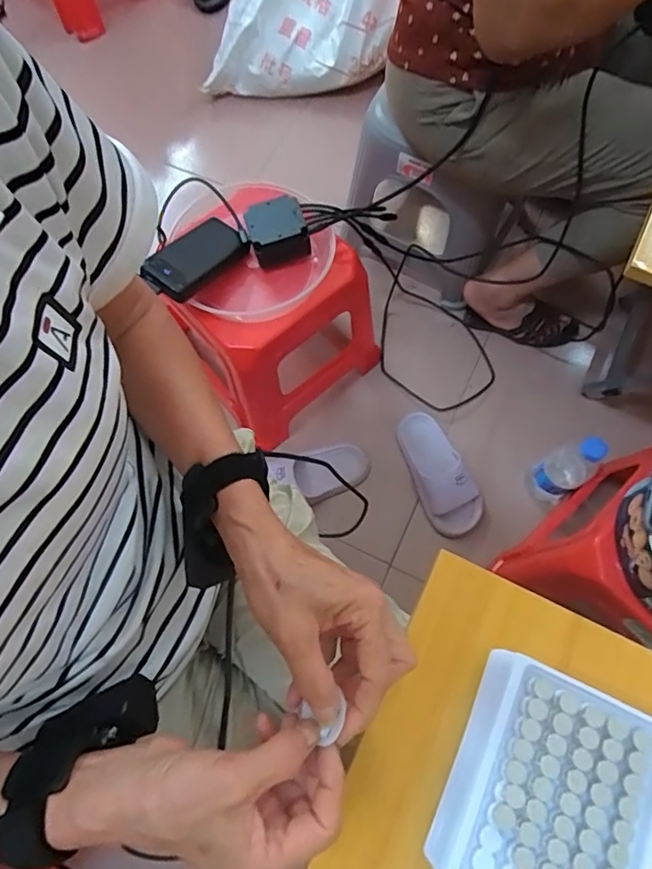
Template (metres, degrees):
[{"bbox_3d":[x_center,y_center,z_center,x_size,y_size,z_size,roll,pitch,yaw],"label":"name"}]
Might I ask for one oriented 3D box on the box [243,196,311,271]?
[{"bbox_3d":[-0.069,-0.282,0.738,0.078,0.052,0.076,-19,70,-5],"label":"box"}]

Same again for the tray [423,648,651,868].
[{"bbox_3d":[0.127,0.211,0.310,0.109,0.063,0.130,23,72,10],"label":"tray"}]

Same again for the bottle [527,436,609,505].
[{"bbox_3d":[0.375,0.051,0.819,0.078,0.210,0.063,-36,72,-11],"label":"bottle"}]

